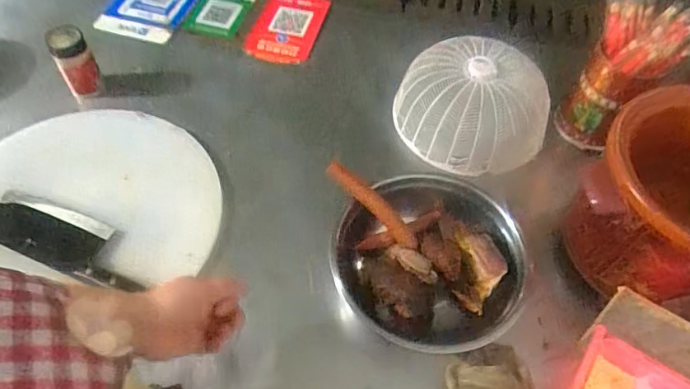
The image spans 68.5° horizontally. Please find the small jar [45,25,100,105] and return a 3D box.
[{"bbox_3d":[-0.444,-0.218,0.833,0.059,0.119,0.055,0,57,-1],"label":"small jar"}]

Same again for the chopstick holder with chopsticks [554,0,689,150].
[{"bbox_3d":[0.409,-0.173,0.756,0.131,0.207,0.111,33,63,19],"label":"chopstick holder with chopsticks"}]

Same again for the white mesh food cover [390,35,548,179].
[{"bbox_3d":[0.186,-0.141,0.786,0.198,0.099,0.205,-14,59,-9],"label":"white mesh food cover"}]

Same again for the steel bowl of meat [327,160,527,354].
[{"bbox_3d":[0.099,0.074,0.646,0.221,0.105,0.256,-10,58,-7],"label":"steel bowl of meat"}]

